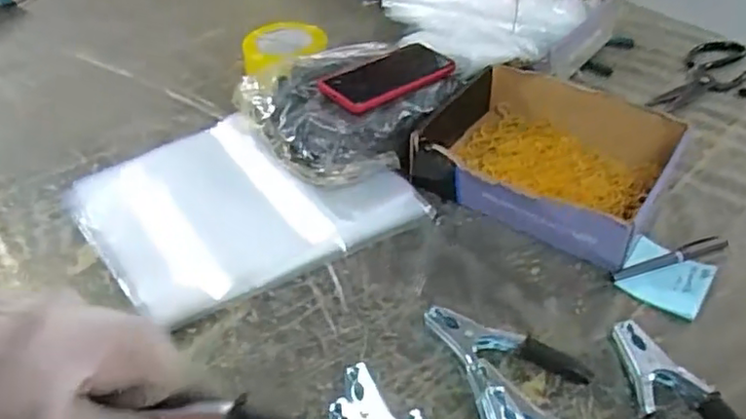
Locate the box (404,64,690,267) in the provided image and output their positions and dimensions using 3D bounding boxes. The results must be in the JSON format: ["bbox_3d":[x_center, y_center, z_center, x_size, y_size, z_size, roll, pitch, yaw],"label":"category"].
[{"bbox_3d":[0.191,-0.064,0.712,0.253,0.060,0.213,24,51,25],"label":"box"}]

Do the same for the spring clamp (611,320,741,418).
[{"bbox_3d":[0.241,0.154,0.513,0.080,0.028,0.141,-17,46,-13],"label":"spring clamp"}]

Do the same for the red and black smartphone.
[{"bbox_3d":[0.019,-0.164,0.775,0.156,0.012,0.085,-30,50,-24],"label":"red and black smartphone"}]

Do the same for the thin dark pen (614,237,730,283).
[{"bbox_3d":[0.295,0.049,0.625,0.132,0.009,0.018,-18,46,-14],"label":"thin dark pen"}]

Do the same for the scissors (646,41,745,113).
[{"bbox_3d":[0.445,-0.164,0.825,0.188,0.021,0.120,-29,50,-24],"label":"scissors"}]

